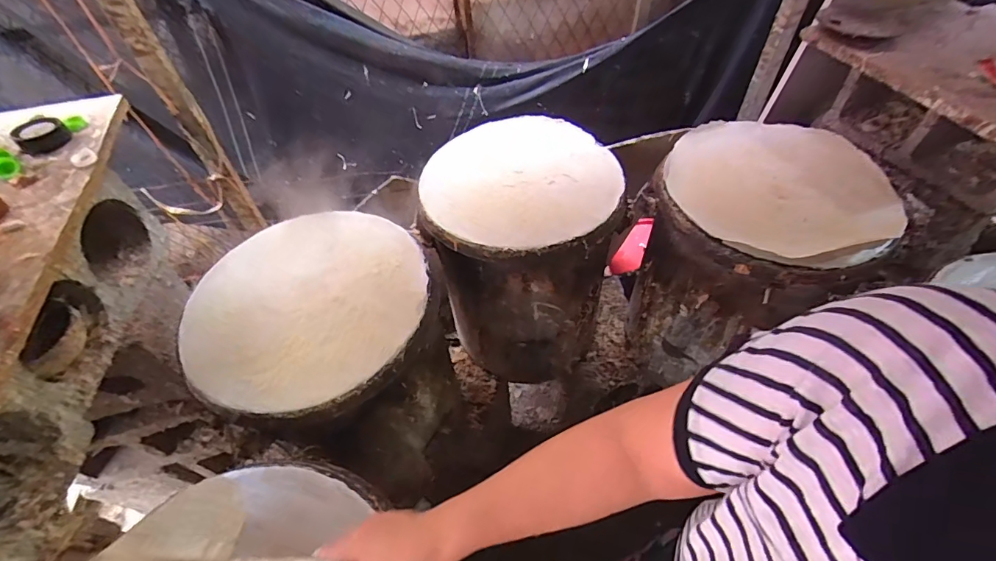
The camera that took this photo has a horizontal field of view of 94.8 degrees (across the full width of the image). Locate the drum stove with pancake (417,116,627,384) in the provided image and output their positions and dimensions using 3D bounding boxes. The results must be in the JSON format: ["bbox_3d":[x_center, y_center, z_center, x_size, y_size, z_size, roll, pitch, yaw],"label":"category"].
[{"bbox_3d":[0.054,-0.051,1.041,0.371,0.463,0.371,-5,50,-1],"label":"drum stove with pancake"}]

